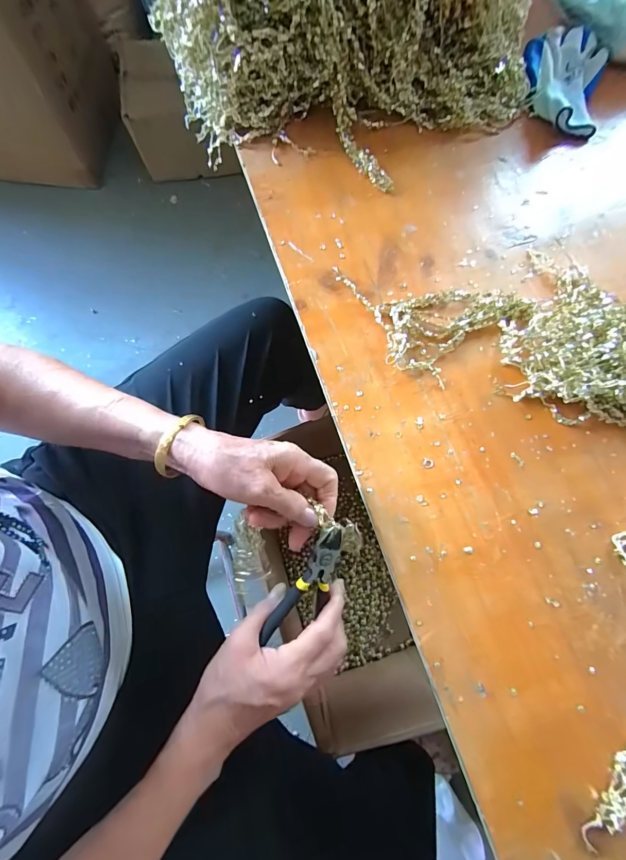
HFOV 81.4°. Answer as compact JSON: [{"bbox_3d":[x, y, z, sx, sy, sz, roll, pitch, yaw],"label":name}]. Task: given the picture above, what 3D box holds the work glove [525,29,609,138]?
[{"bbox_3d":[0.318,-0.449,0.464,0.101,0.031,0.181,16,74,5],"label":"work glove"}]

